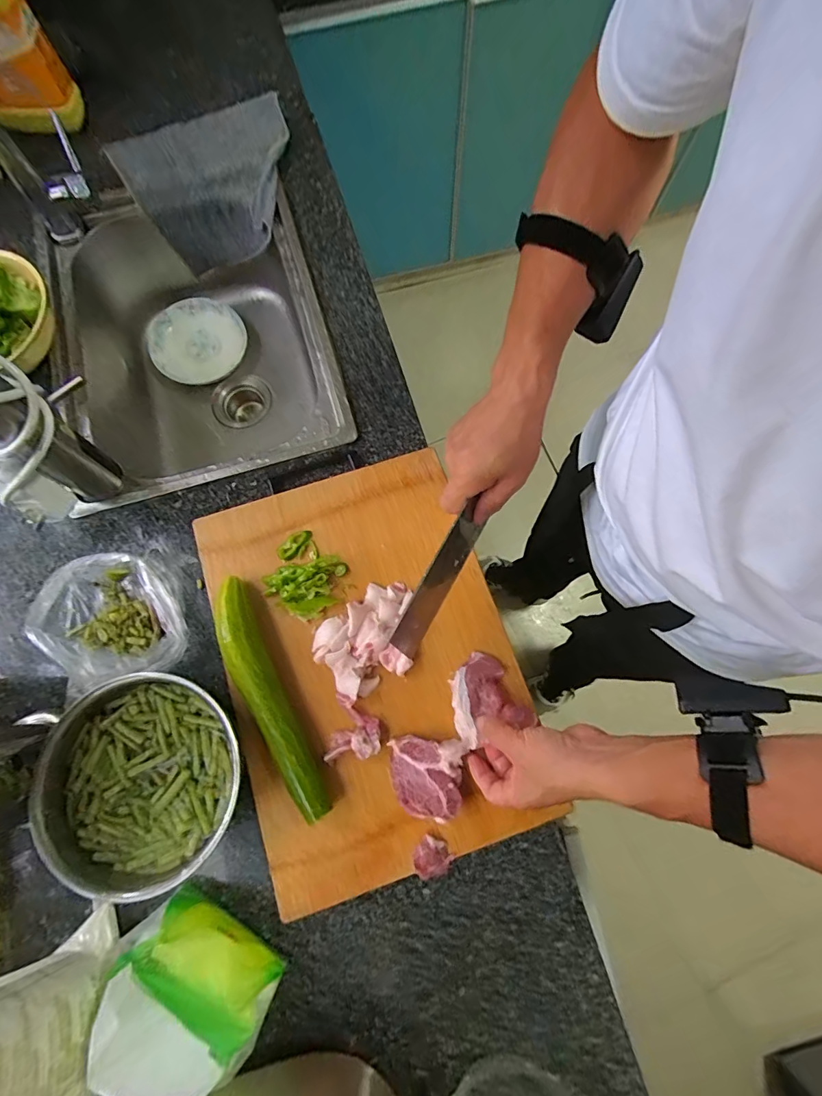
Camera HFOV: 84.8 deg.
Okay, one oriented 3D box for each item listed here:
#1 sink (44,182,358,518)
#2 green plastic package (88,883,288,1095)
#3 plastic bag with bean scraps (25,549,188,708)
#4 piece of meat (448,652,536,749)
[{"bbox_3d":[-0.336,-0.292,0.762,0.400,0.260,0.503,-17,76,-3],"label":"sink"},{"bbox_3d":[-0.205,0.408,0.410,0.142,0.088,0.111,26,76,7],"label":"green plastic package"},{"bbox_3d":[-0.344,0.080,0.512,0.137,0.068,0.154,-24,76,-6],"label":"plastic bag with bean scraps"},{"bbox_3d":[0.078,0.158,0.483,0.076,0.027,0.082,-21,76,-6],"label":"piece of meat"}]

